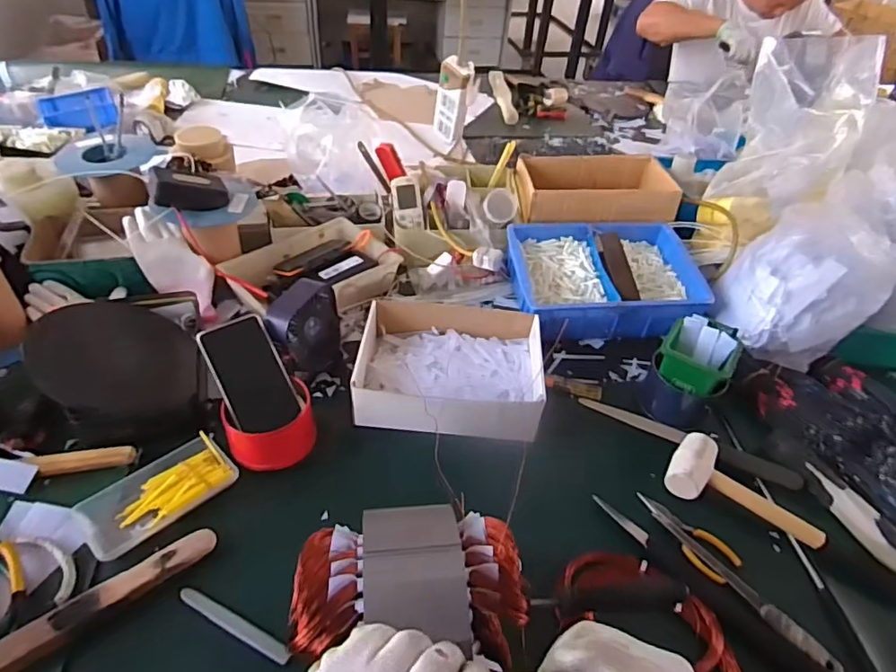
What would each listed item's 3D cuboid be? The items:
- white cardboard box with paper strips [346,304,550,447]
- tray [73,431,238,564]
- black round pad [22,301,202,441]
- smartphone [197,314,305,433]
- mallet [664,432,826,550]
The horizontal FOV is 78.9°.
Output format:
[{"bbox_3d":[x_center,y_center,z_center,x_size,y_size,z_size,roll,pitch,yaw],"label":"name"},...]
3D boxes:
[{"bbox_3d":[0.005,0.043,0.735,0.238,0.068,0.198,7,37,2],"label":"white cardboard box with paper strips"},{"bbox_3d":[-0.317,0.172,0.606,0.152,0.026,0.075,-32,55,-33],"label":"tray"},{"bbox_3d":[-0.408,0.034,0.679,0.186,0.024,0.193,23,31,-36],"label":"black round pad"},{"bbox_3d":[-0.236,0.047,0.658,0.078,0.009,0.139,-24,88,-26],"label":"smartphone"},{"bbox_3d":[0.356,0.181,0.651,0.175,0.036,0.084,23,46,17],"label":"mallet"}]

